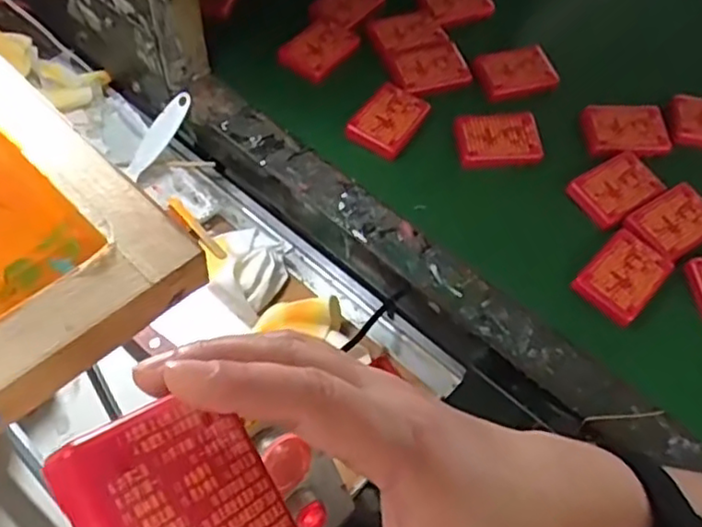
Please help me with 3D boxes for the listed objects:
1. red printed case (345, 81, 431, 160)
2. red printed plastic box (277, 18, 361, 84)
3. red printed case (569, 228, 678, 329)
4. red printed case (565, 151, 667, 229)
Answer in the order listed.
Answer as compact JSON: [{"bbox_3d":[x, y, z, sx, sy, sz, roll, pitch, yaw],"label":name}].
[{"bbox_3d":[0.035,-0.141,0.658,0.060,0.015,0.082,30,59,14],"label":"red printed case"},{"bbox_3d":[-0.033,-0.225,0.704,0.063,0.015,0.075,36,61,18],"label":"red printed plastic box"},{"bbox_3d":[0.233,0.007,0.569,0.055,0.025,0.076,39,62,19],"label":"red printed case"},{"bbox_3d":[0.244,-0.069,0.621,0.074,0.024,0.056,-26,63,-20],"label":"red printed case"}]

